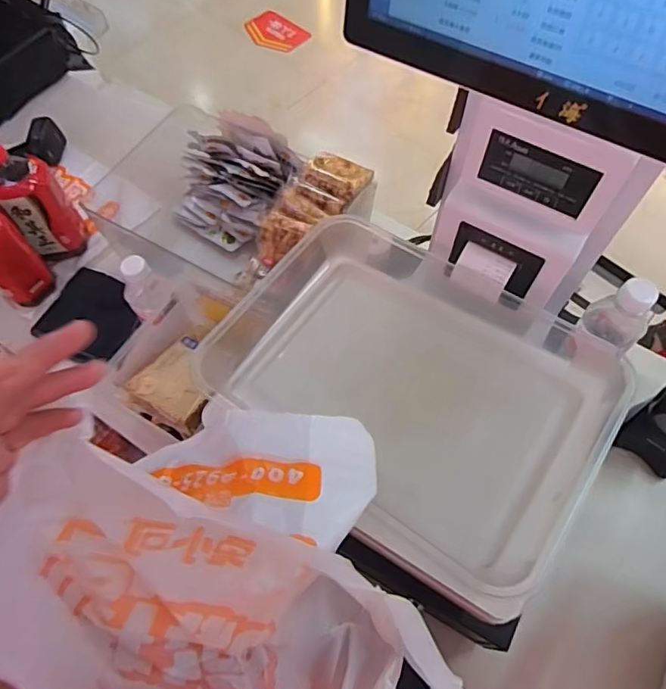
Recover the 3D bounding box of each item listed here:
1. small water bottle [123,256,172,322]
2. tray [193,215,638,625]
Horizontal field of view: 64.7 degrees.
[{"bbox_3d":[-0.247,-0.071,0.700,0.059,0.098,0.046,-30,64,-13],"label":"small water bottle"},{"bbox_3d":[0.069,0.030,0.528,0.388,0.057,0.296,30,66,18],"label":"tray"}]

